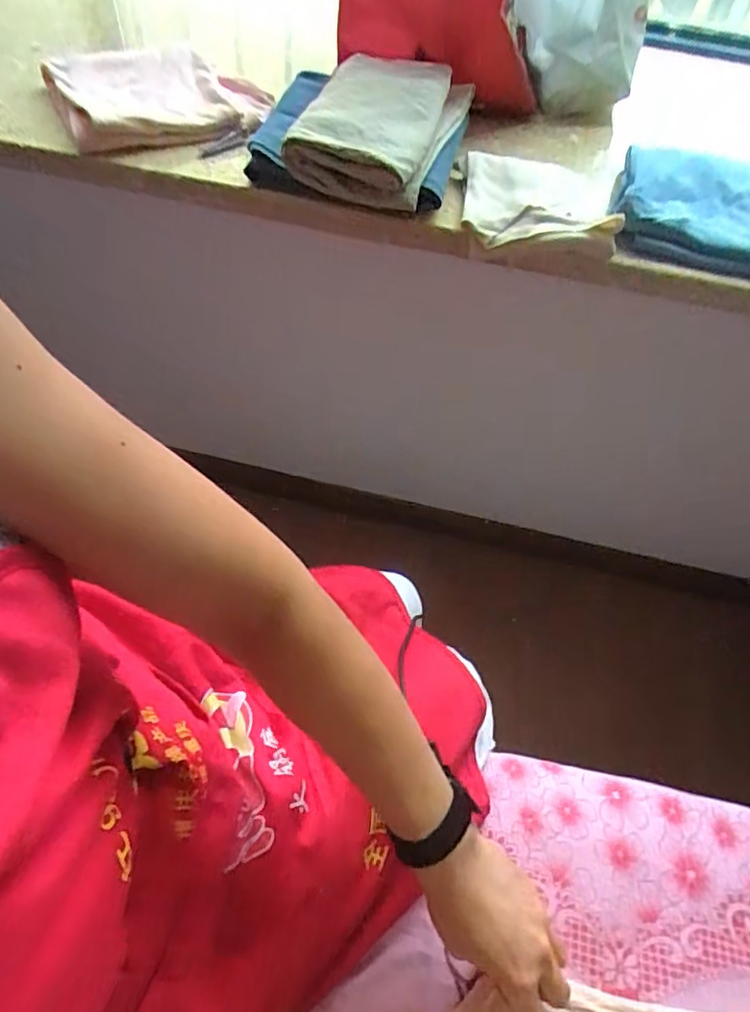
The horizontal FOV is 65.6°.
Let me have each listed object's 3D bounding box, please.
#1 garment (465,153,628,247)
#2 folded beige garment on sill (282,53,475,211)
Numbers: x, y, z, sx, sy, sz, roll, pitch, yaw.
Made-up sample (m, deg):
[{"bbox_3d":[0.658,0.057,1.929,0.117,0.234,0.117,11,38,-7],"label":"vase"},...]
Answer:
[{"bbox_3d":[0.196,-0.364,0.695,0.180,0.051,0.127,7,57,-1],"label":"garment"},{"bbox_3d":[0.000,-0.448,0.695,0.179,0.116,0.190,15,58,8],"label":"folded beige garment on sill"}]

